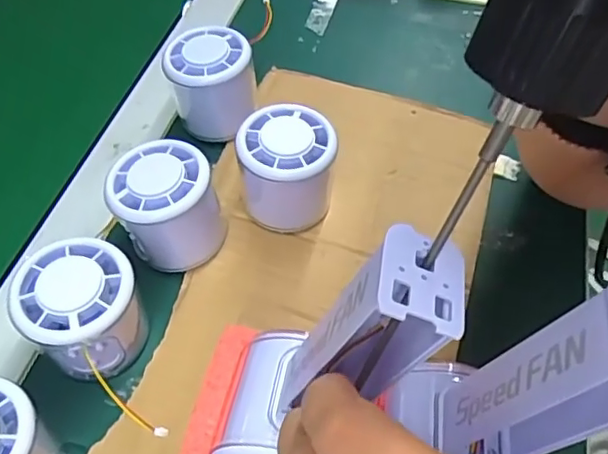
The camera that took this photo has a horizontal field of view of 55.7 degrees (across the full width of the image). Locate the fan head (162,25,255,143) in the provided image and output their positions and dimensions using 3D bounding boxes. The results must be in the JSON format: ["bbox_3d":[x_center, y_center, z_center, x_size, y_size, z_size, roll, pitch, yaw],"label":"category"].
[{"bbox_3d":[-0.063,-0.096,0.397,0.058,0.063,0.053,-8,56,-8],"label":"fan head"}]

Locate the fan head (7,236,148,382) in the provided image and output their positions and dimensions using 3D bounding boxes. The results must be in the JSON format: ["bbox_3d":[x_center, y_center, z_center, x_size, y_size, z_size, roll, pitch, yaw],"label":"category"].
[{"bbox_3d":[-0.111,0.044,0.295,0.055,0.056,0.055,2,55,-3],"label":"fan head"}]

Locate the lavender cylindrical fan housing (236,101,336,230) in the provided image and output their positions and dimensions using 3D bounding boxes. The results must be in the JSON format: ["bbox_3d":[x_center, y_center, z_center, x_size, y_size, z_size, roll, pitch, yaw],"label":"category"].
[{"bbox_3d":[-0.010,-0.032,0.348,0.055,0.063,0.054,2,55,-3],"label":"lavender cylindrical fan housing"}]

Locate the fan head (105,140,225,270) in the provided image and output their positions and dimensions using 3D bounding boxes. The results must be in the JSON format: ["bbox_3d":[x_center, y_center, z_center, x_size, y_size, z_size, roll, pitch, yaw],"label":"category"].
[{"bbox_3d":[-0.078,-0.008,0.331,0.055,0.059,0.056,0,55,0],"label":"fan head"}]

